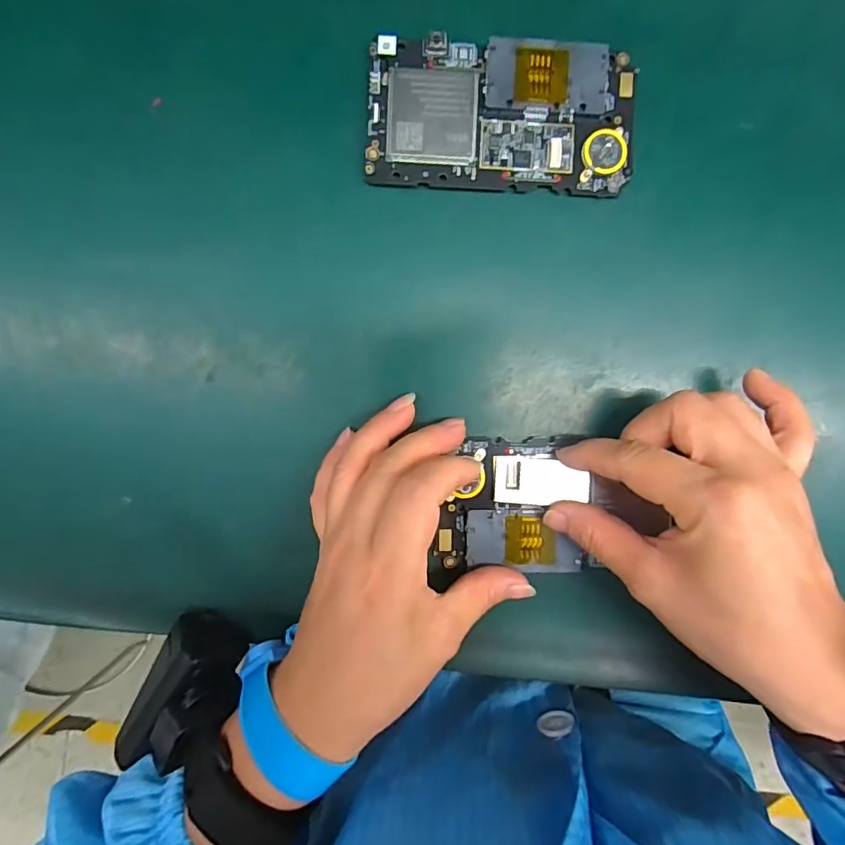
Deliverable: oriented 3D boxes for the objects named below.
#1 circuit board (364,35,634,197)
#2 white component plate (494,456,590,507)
[{"bbox_3d":[0.037,-0.144,0.237,0.123,0.007,0.066,2,91,-2],"label":"circuit board"},{"bbox_3d":[0.057,0.029,0.245,0.045,0.004,0.022,5,93,9],"label":"white component plate"}]

